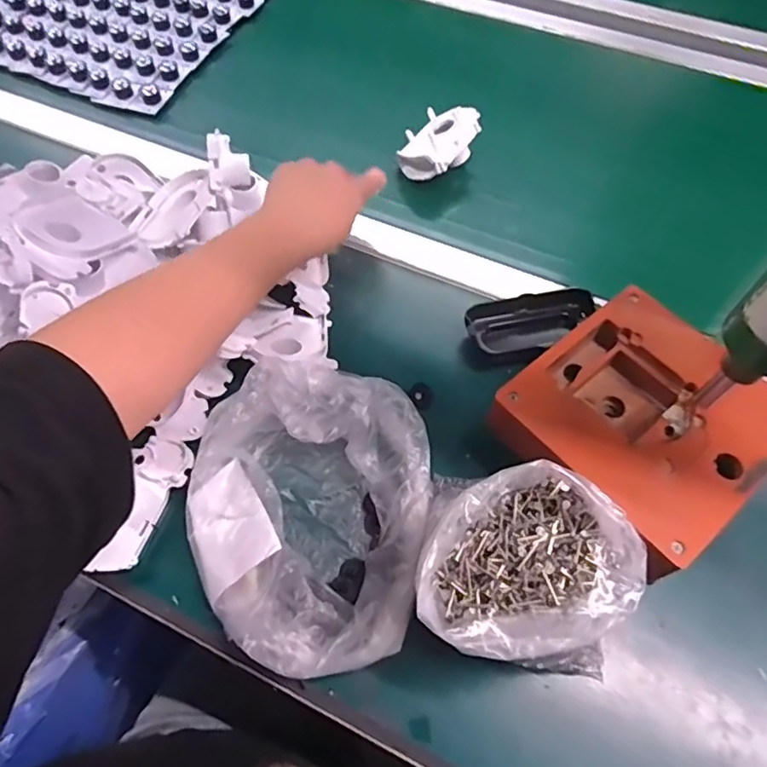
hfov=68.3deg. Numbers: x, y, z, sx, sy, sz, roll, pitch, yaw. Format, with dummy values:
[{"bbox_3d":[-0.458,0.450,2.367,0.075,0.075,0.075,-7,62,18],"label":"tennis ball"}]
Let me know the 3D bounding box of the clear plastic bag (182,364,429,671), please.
[{"bbox_3d":[-0.052,0.087,0.382,0.159,0.060,0.193,11,61,6],"label":"clear plastic bag"}]

